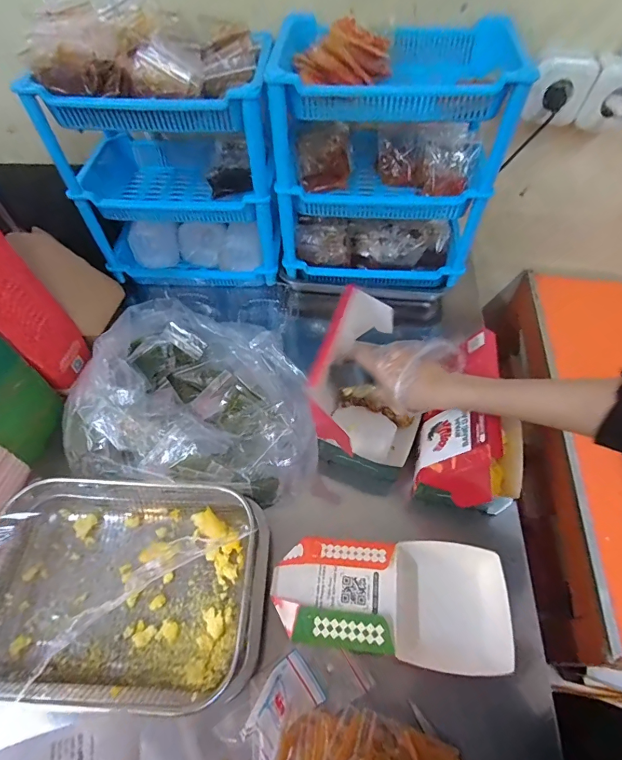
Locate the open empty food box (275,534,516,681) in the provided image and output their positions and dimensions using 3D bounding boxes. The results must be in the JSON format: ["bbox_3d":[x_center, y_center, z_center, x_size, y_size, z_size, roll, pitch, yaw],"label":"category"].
[{"bbox_3d":[0.086,0.240,0.456,0.250,0.056,0.127,6,56,3],"label":"open empty food box"}]

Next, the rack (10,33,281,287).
[{"bbox_3d":[-0.206,-0.333,0.668,0.306,0.324,0.206,-1,55,-1],"label":"rack"}]

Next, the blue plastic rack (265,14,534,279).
[{"bbox_3d":[0.110,-0.322,0.621,0.302,0.304,0.189,7,56,4],"label":"blue plastic rack"}]

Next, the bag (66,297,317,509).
[{"bbox_3d":[-0.151,0.007,0.551,0.313,0.112,0.267,6,56,3],"label":"bag"}]

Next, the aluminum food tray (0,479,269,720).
[{"bbox_3d":[-0.211,0.225,0.450,0.310,0.071,0.210,3,55,1],"label":"aluminum food tray"}]

